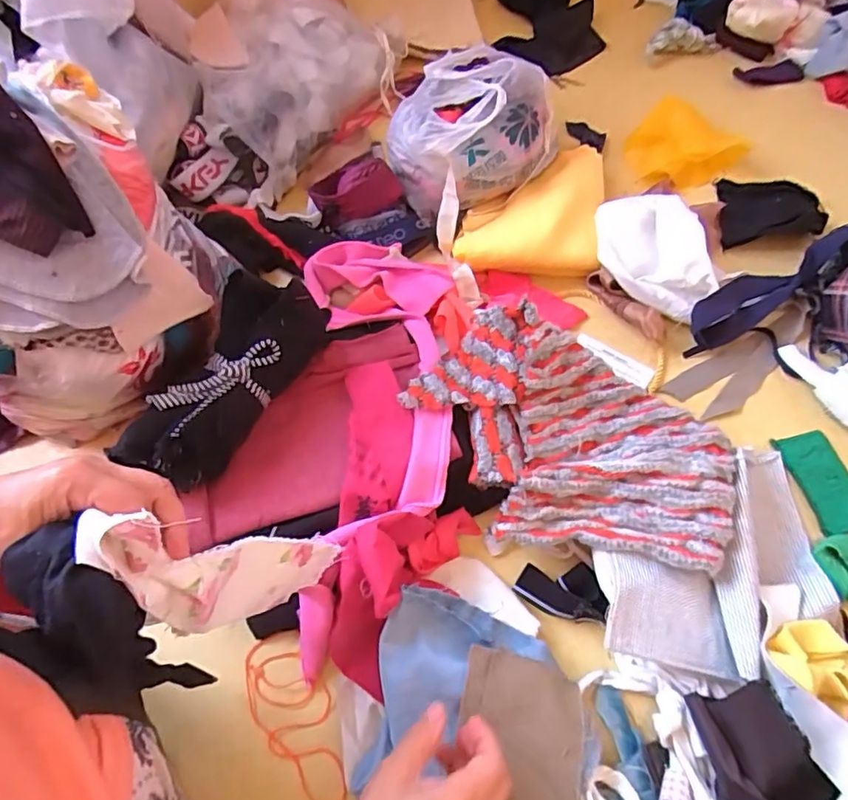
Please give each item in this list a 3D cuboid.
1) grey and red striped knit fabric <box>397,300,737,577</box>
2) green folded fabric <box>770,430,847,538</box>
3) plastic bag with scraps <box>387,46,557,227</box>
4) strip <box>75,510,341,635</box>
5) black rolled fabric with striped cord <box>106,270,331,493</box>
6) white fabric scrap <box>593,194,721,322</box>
[{"bbox_3d":[0.128,0.034,0.500,0.294,0.076,0.176,27,68,15],"label":"grey and red striped knit fabric"},{"bbox_3d":[0.396,0.082,0.566,0.054,0.012,0.101,-13,64,-3],"label":"green folded fabric"},{"bbox_3d":[0.057,-0.349,0.708,0.207,0.113,0.167,-24,65,-8],"label":"plastic bag with scraps"},{"bbox_3d":[-0.139,0.118,0.383,0.070,0.210,0.047,-27,61,14],"label":"strip"},{"bbox_3d":[-0.175,-0.018,0.517,0.070,0.090,0.213,26,68,15],"label":"black rolled fabric with striped cord"},{"bbox_3d":[0.260,-0.174,0.662,0.113,0.056,0.174,0,64,3],"label":"white fabric scrap"}]

